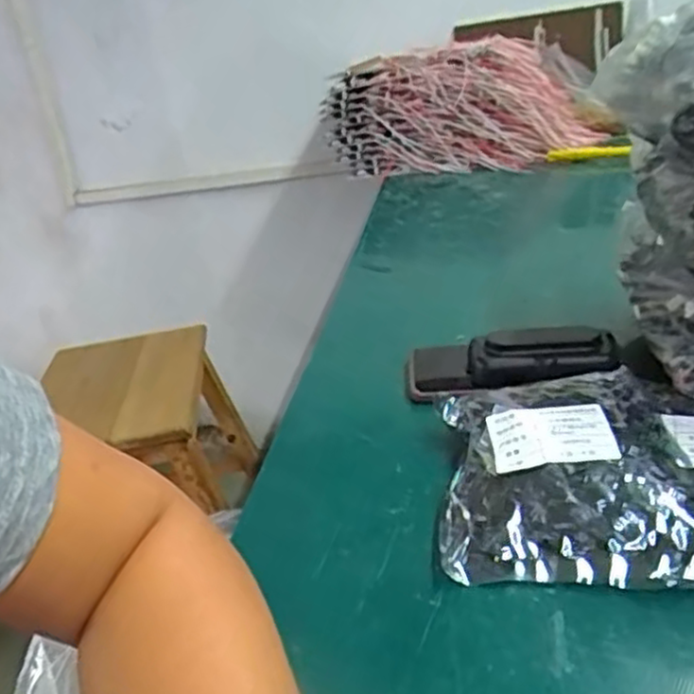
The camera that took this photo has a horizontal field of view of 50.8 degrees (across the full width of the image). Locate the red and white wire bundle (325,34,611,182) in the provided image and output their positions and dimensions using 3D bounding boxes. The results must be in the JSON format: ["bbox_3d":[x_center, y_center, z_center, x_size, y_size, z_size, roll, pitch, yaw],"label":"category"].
[{"bbox_3d":[0.180,-0.402,1.230,0.403,0.195,0.190,8,29,33],"label":"red and white wire bundle"}]

